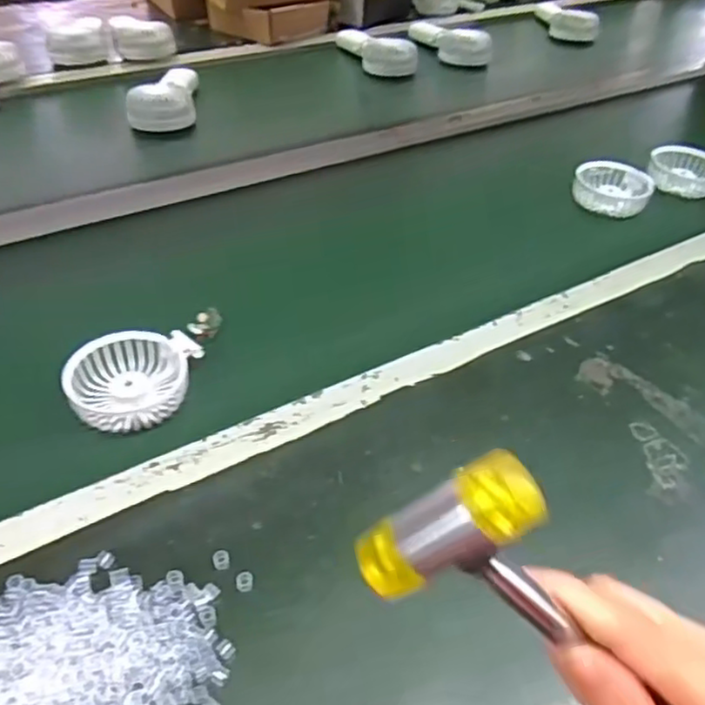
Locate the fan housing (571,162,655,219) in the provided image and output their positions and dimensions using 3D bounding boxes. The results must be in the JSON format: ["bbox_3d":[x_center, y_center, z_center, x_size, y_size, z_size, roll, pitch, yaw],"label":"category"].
[{"bbox_3d":[0.322,-0.207,0.836,0.094,0.031,0.082,33,49,24],"label":"fan housing"}]

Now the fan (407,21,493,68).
[{"bbox_3d":[0.169,-0.556,1.203,0.170,0.055,0.063,35,51,29],"label":"fan"}]

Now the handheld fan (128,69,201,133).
[{"bbox_3d":[-0.268,-0.368,0.960,0.090,0.046,0.149,-2,43,-8],"label":"handheld fan"}]

